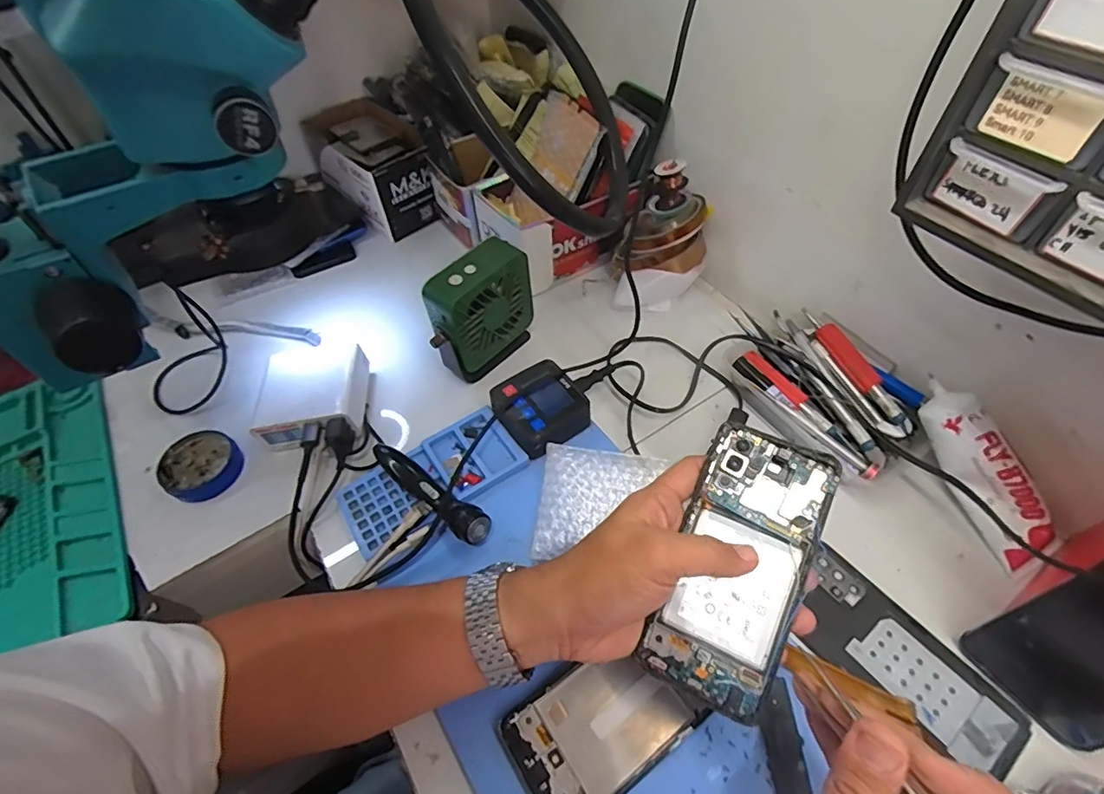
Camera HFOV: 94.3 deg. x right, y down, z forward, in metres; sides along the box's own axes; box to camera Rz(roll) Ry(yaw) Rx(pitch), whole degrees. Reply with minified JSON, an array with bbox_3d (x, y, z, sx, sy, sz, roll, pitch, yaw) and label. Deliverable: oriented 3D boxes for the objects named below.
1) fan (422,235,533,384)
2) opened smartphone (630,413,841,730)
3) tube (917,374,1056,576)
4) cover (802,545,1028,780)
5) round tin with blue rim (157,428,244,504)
[{"bbox_3d":[-0.069,-0.080,0.485,0.038,0.114,0.109,36,60,24],"label":"fan"},{"bbox_3d":[0.112,0.097,0.304,0.072,0.011,0.157,21,78,14],"label":"opened smartphone"},{"bbox_3d":[0.323,0.058,0.391,0.031,0.047,0.141,-28,90,-21],"label":"tube"},{"bbox_3d":[0.239,0.179,0.351,0.070,0.004,0.145,-35,61,-24],"label":"cover"},{"bbox_3d":[-0.311,0.060,0.455,0.060,0.019,0.060,1,53,-1],"label":"round tin with blue rim"}]

